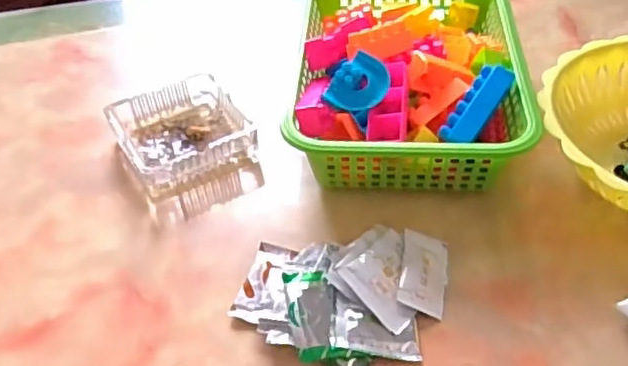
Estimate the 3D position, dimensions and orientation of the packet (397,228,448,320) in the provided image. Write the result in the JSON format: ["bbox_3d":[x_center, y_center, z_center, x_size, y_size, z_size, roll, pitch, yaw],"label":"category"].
[{"bbox_3d":[0.088,0.070,0.503,0.038,0.005,0.073,21,48,-6],"label":"packet"}]

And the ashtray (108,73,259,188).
[{"bbox_3d":[-0.131,-0.051,0.626,0.117,0.032,0.115,-26,50,-20],"label":"ashtray"}]

